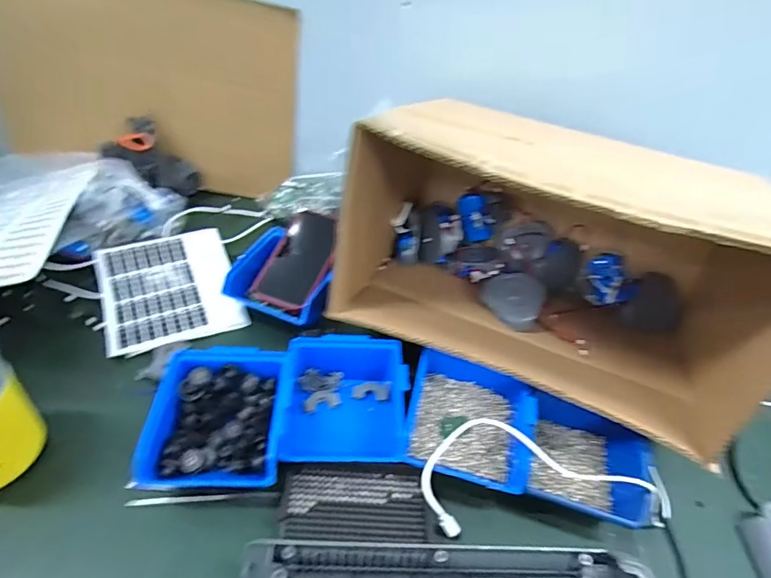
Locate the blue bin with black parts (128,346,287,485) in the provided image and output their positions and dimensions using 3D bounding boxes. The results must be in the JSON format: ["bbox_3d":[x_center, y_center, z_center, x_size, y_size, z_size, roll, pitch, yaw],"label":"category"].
[{"bbox_3d":[-0.158,0.126,0.446,0.121,0.058,0.140,5,42,-3],"label":"blue bin with black parts"}]

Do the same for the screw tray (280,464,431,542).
[{"bbox_3d":[-0.027,0.197,0.420,0.130,0.015,0.065,4,42,-5],"label":"screw tray"}]

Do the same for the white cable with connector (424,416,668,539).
[{"bbox_3d":[0.135,0.172,0.436,0.206,0.073,0.107,0,47,-5],"label":"white cable with connector"}]

